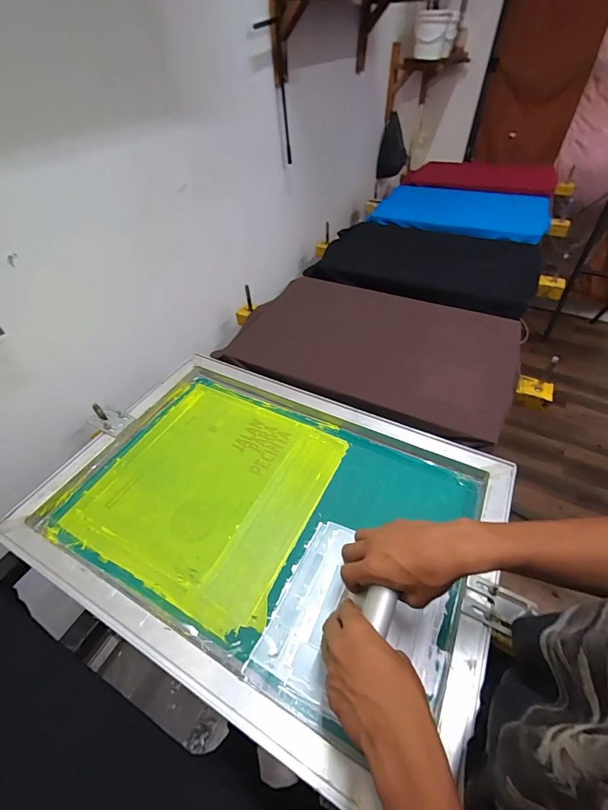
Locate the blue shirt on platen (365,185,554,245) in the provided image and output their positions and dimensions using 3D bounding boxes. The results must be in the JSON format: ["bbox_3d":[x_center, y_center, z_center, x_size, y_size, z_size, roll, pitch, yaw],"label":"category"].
[{"bbox_3d":[0.633,-0.785,1.428,0.661,0.035,0.460,12,50,11],"label":"blue shirt on platen"}]

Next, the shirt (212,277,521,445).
[{"bbox_3d":[0.144,-0.144,0.850,0.667,0.046,0.432,18,50,18],"label":"shirt"}]

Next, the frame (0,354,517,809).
[{"bbox_3d":[-0.063,0.147,0.557,0.656,0.043,0.471,19,50,21],"label":"frame"}]

